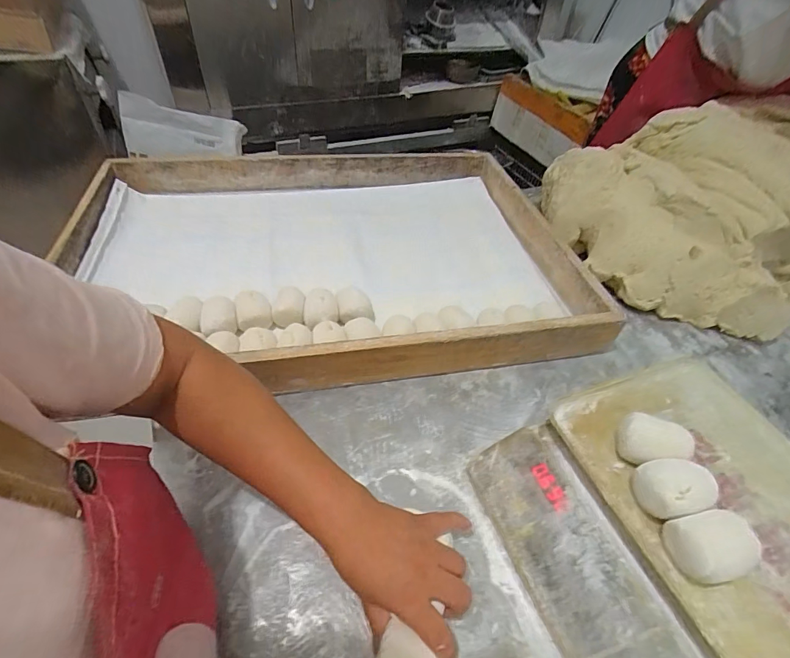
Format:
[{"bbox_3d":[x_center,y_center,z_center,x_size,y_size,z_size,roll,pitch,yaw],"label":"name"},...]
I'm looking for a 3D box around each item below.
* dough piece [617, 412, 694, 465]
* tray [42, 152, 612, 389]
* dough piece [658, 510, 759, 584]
[{"bbox_3d":[0.243,0.111,0.384,0.050,0.048,0.054,-26,54,-27],"label":"dough piece"},{"bbox_3d":[-0.114,-0.152,0.697,0.799,0.078,0.572,-5,48,-12],"label":"tray"},{"bbox_3d":[0.252,0.177,0.322,0.057,0.046,0.045,-4,47,-9],"label":"dough piece"}]

